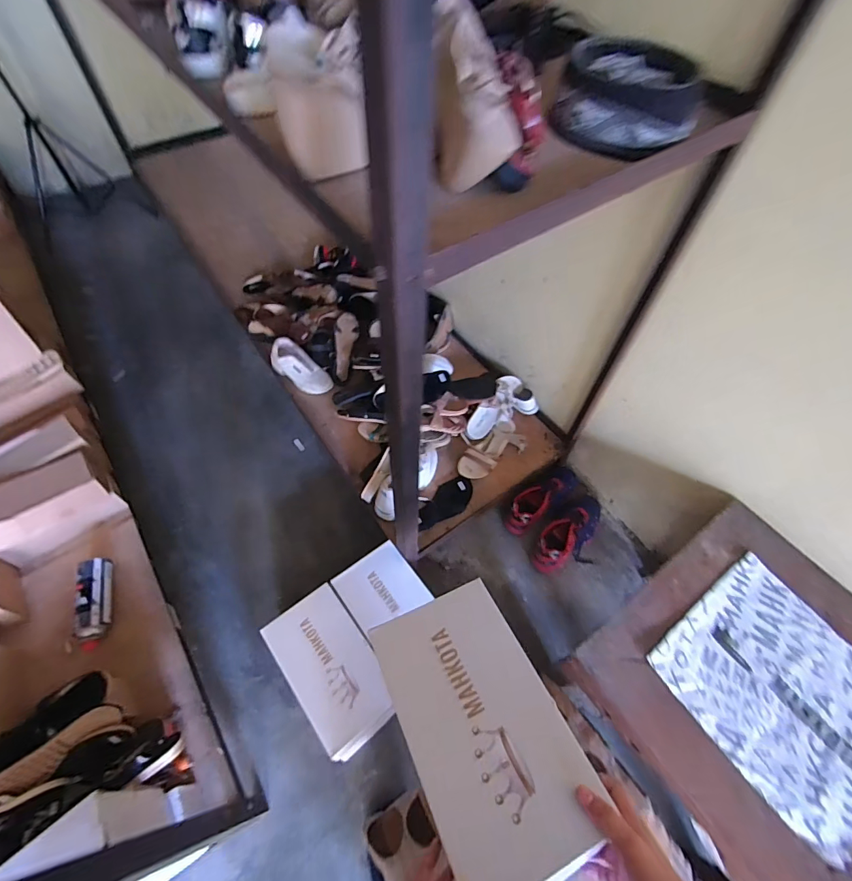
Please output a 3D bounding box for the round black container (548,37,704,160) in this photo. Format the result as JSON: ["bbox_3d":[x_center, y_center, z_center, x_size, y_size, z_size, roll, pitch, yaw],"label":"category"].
[{"bbox_3d":[0.246,-0.419,0.536,0.169,0.074,0.119,17,57,9],"label":"round black container"}]

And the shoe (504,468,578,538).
[{"bbox_3d":[0.332,0.169,1.251,0.253,0.082,0.093,-33,63,-21],"label":"shoe"}]

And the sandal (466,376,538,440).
[{"bbox_3d":[0.211,-0.090,1.277,0.231,0.072,0.133,-33,63,-22],"label":"sandal"}]

